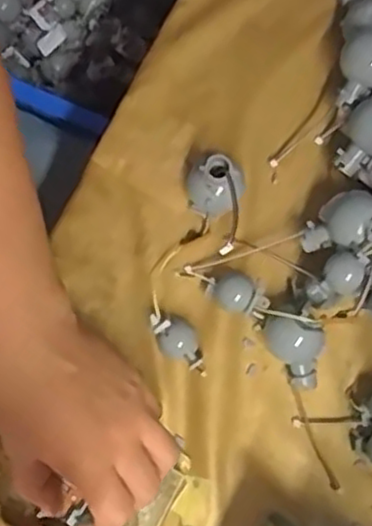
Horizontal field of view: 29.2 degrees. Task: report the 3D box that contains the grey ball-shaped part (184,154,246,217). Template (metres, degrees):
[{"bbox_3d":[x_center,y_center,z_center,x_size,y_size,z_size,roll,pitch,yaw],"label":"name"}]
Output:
[{"bbox_3d":[0.017,-0.049,0.443,0.035,0.047,0.029,3,79,-5],"label":"grey ball-shaped part"}]

